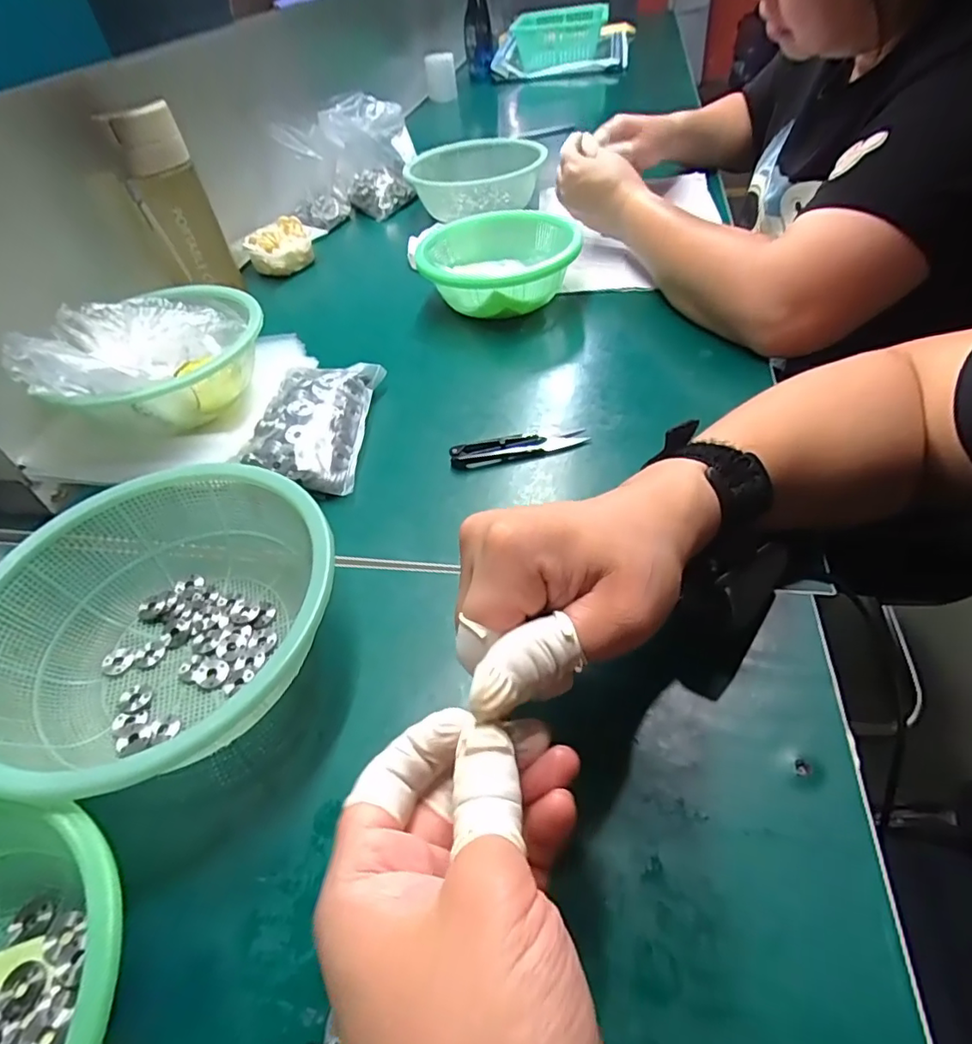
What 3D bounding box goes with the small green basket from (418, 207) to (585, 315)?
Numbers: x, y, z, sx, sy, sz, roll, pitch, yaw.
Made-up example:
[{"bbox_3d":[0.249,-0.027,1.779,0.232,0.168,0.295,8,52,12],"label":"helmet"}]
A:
[{"bbox_3d":[0.012,-0.253,0.574,0.148,0.066,0.142,-3,46,7],"label":"small green basket"}]

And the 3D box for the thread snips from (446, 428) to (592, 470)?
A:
[{"bbox_3d":[0.025,-0.057,0.421,0.102,0.010,0.021,-10,46,-3],"label":"thread snips"}]

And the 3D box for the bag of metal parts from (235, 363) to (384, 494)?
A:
[{"bbox_3d":[-0.136,-0.083,0.445,0.082,0.033,0.137,0,46,7],"label":"bag of metal parts"}]

